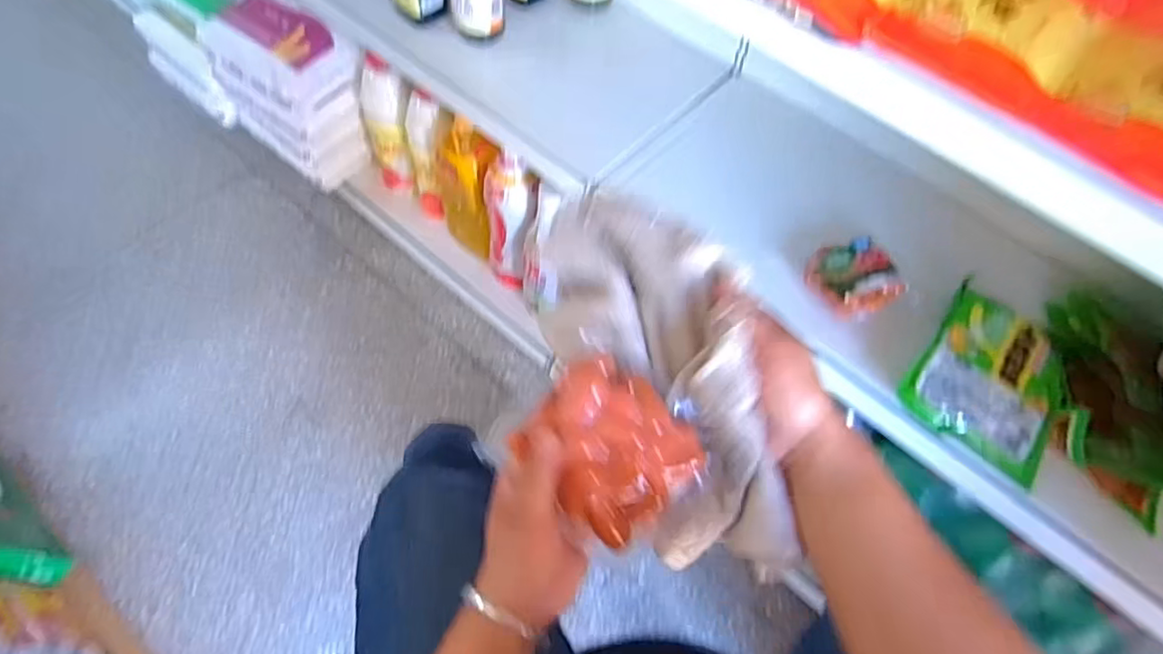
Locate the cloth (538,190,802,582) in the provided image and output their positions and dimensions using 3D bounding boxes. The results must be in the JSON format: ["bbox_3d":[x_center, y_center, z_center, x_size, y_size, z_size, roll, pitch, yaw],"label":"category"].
[{"bbox_3d":[0.058,0.028,0.388,0.115,0.072,0.253,-23,84,-16],"label":"cloth"}]

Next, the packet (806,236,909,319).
[{"bbox_3d":[0.294,-0.056,0.676,0.098,0.018,0.086,-17,64,-13],"label":"packet"}]

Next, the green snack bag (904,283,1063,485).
[{"bbox_3d":[0.411,0.050,0.633,0.134,0.031,0.159,33,64,13],"label":"green snack bag"}]

